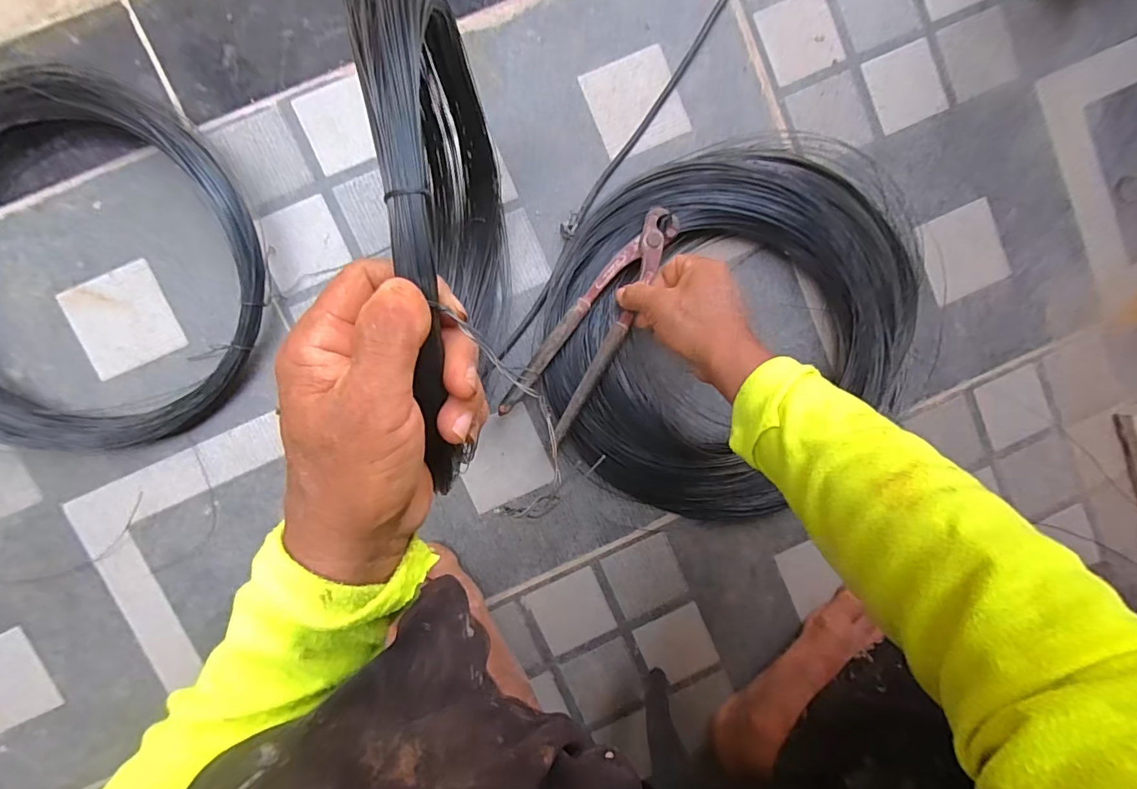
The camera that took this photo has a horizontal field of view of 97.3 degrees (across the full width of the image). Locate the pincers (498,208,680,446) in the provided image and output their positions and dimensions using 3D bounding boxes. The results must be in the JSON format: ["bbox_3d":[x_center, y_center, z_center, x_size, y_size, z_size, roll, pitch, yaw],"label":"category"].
[{"bbox_3d":[0.025,-0.063,0.436,0.059,0.015,0.216,33,94,-6],"label":"pincers"}]

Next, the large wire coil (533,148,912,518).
[{"bbox_3d":[0.153,-0.052,0.474,0.343,0.043,0.343,0,94,-5],"label":"large wire coil"}]

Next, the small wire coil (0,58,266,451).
[{"bbox_3d":[-0.409,-0.097,0.419,0.290,0.051,0.307,18,93,-6],"label":"small wire coil"}]

